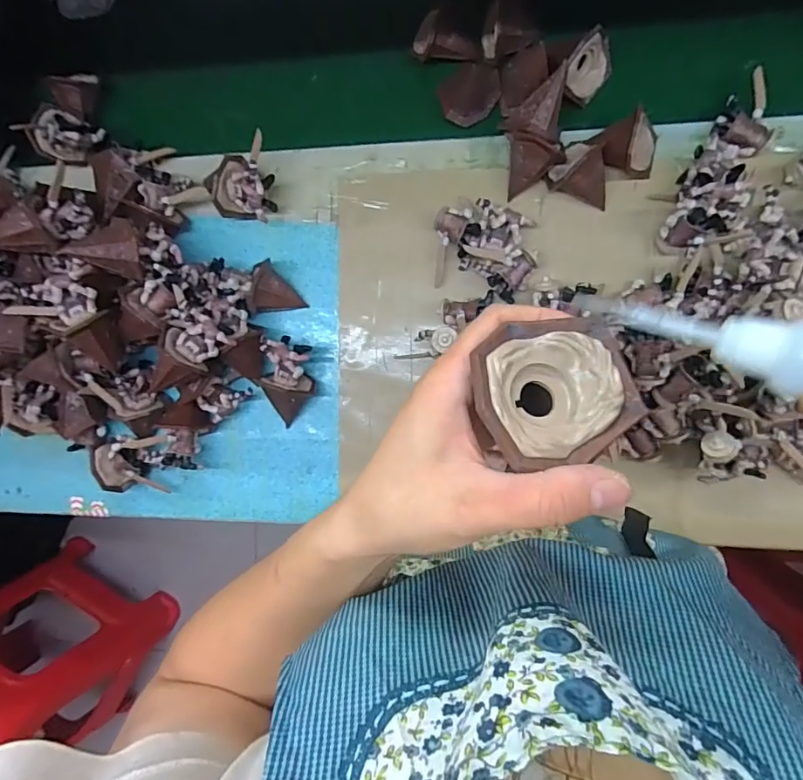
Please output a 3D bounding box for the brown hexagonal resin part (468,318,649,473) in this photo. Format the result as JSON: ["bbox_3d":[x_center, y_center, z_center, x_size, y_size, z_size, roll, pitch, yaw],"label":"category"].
[{"bbox_3d":[0.057,0.002,0.201,0.062,0.029,0.057,-4,69,-9],"label":"brown hexagonal resin part"}]

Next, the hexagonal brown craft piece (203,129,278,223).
[{"bbox_3d":[-0.181,-0.224,0.555,0.090,0.061,0.073,-12,91,9],"label":"hexagonal brown craft piece"}]

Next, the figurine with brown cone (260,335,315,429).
[{"bbox_3d":[-0.130,-0.004,0.563,0.060,0.050,0.108,8,117,8],"label":"figurine with brown cone"}]

